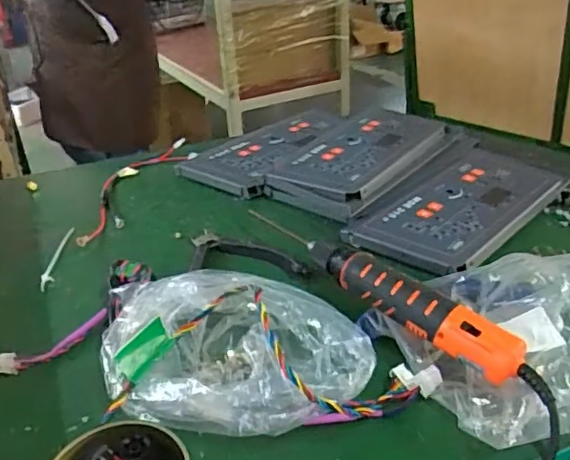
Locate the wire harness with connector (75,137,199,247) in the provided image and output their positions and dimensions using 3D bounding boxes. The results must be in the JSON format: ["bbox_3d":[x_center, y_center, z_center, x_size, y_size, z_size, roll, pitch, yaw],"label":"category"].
[{"bbox_3d":[-0.210,-0.064,0.823,0.091,0.022,0.302,11,33,23],"label":"wire harness with connector"}]

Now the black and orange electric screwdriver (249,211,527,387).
[{"bbox_3d":[0.079,0.051,0.551,0.032,0.047,0.306,-24,36,-32],"label":"black and orange electric screwdriver"}]

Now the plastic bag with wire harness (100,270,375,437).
[{"bbox_3d":[-0.046,0.092,0.485,0.228,0.060,0.141,7,32,17],"label":"plastic bag with wire harness"}]

